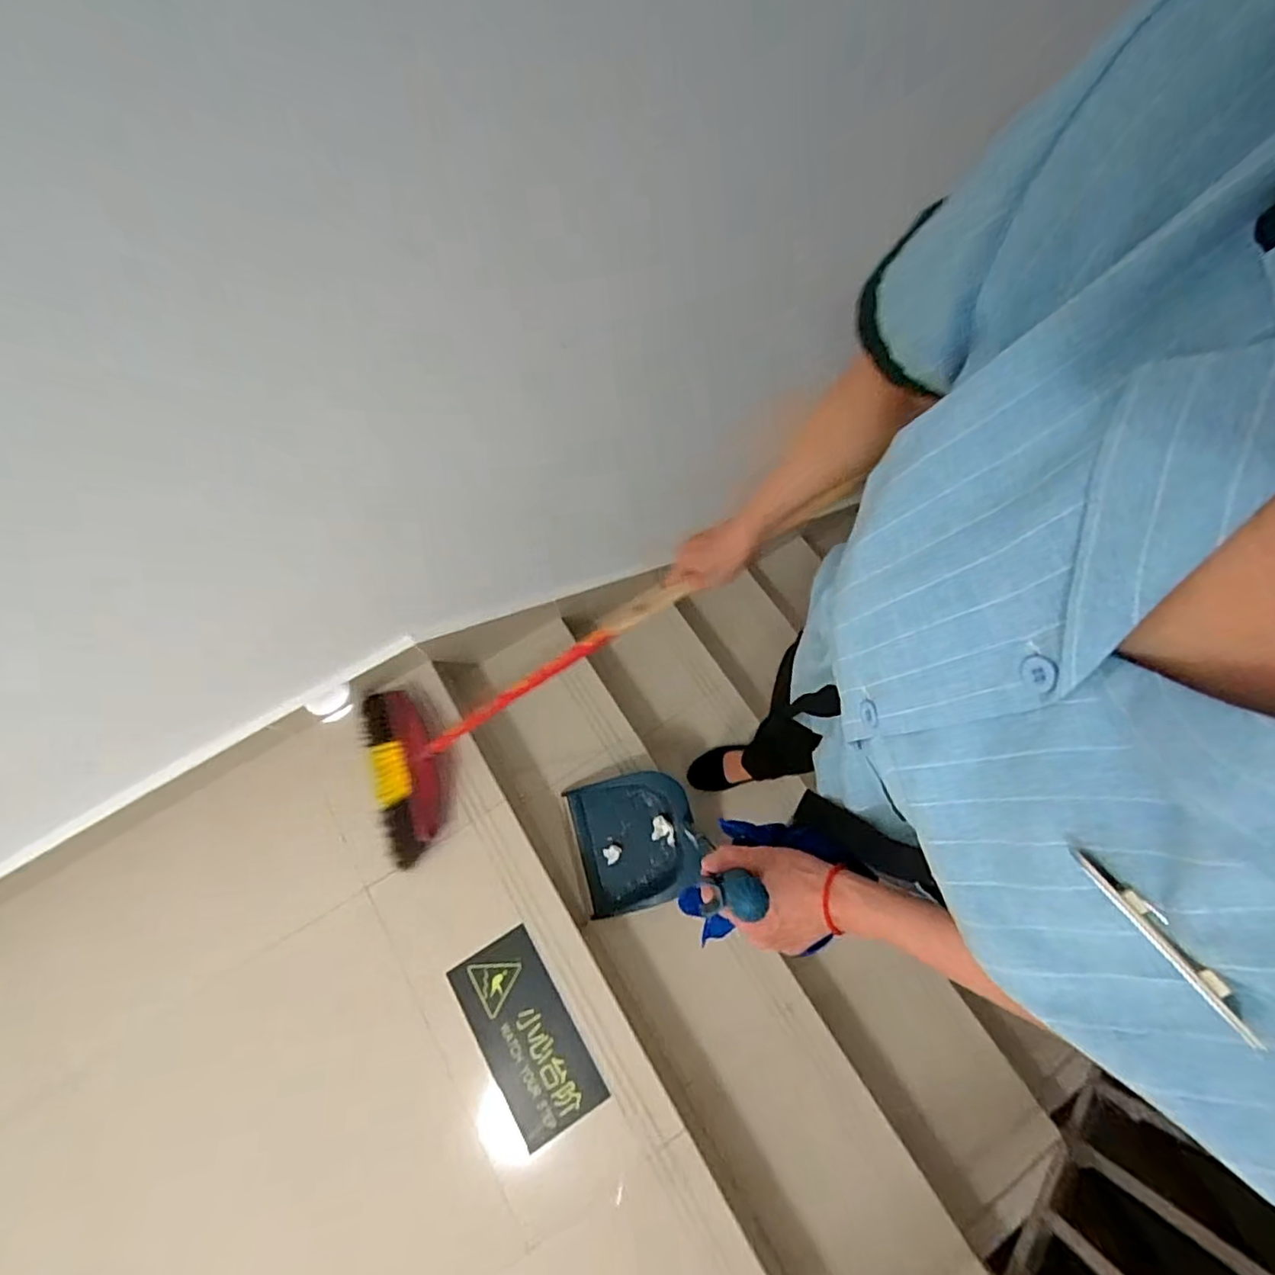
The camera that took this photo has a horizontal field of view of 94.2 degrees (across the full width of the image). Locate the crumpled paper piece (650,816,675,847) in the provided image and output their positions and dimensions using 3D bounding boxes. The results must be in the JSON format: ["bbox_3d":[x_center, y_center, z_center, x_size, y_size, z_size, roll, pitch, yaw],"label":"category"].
[{"bbox_3d":[0.056,0.399,1.223,0.056,0.020,0.049,18,74,8],"label":"crumpled paper piece"}]

